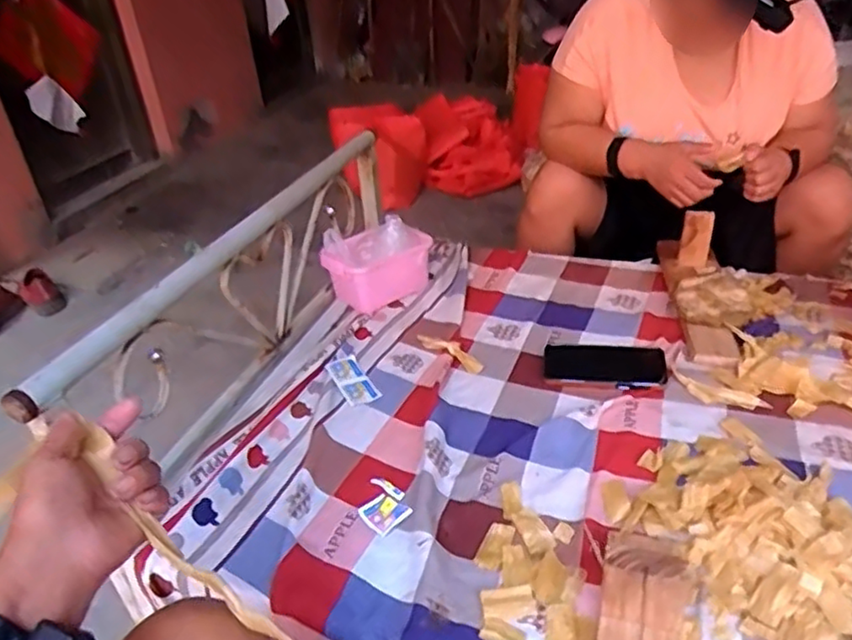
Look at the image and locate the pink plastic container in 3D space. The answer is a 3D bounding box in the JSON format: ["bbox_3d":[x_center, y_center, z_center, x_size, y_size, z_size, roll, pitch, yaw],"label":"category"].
[{"bbox_3d":[-0.083,-0.099,1.117,0.181,0.113,0.100,-23,37,-22],"label":"pink plastic container"}]

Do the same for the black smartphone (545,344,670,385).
[{"bbox_3d":[0.251,0.063,0.912,0.161,0.006,0.088,0,34,10],"label":"black smartphone"}]

